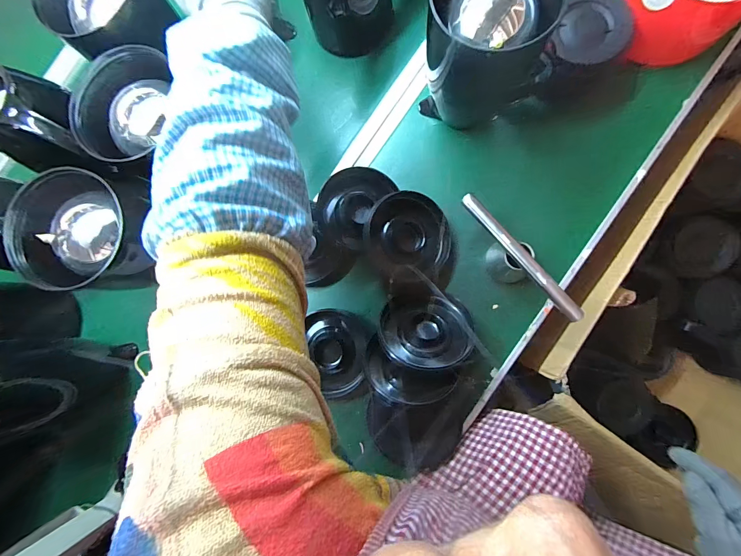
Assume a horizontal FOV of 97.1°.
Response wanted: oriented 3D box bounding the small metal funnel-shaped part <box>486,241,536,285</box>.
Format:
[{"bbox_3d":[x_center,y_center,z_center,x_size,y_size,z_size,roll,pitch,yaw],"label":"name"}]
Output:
[{"bbox_3d":[0.186,-0.021,0.437,0.053,0.052,0.054,-4,84,7],"label":"small metal funnel-shaped part"}]

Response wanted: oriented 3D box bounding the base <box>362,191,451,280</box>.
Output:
[{"bbox_3d":[0.052,-0.058,0.454,0.126,0.025,0.120,0,93,-11],"label":"base"}]

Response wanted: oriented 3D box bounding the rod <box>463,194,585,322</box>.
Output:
[{"bbox_3d":[0.186,-0.027,0.405,0.016,0.016,0.199,-40,81,2],"label":"rod"}]

